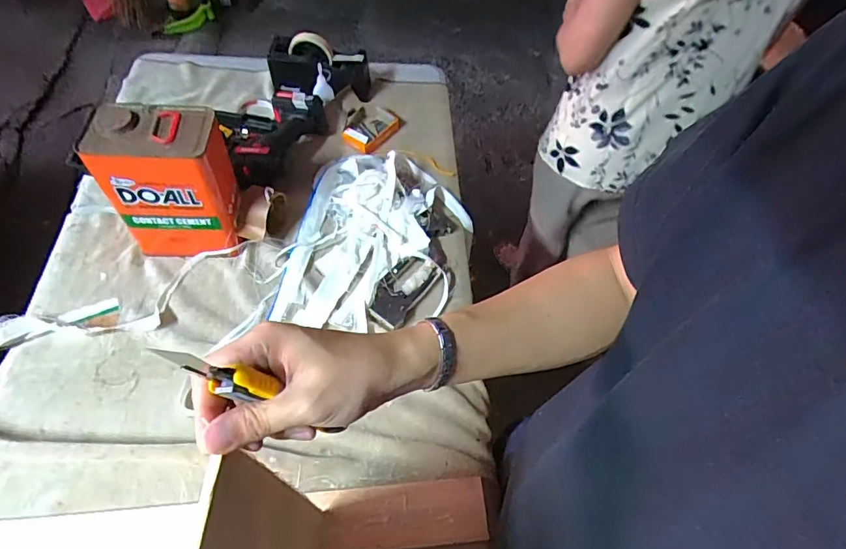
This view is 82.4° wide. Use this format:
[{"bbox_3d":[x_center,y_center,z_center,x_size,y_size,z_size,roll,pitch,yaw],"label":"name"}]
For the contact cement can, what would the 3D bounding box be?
[{"bbox_3d":[-0.386,-0.136,0.753,0.167,0.226,0.106,-1,56,-5],"label":"contact cement can"}]

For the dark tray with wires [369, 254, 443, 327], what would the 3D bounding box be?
[{"bbox_3d":[-0.034,0.022,0.796,0.072,0.019,0.129,31,59,15],"label":"dark tray with wires"}]

